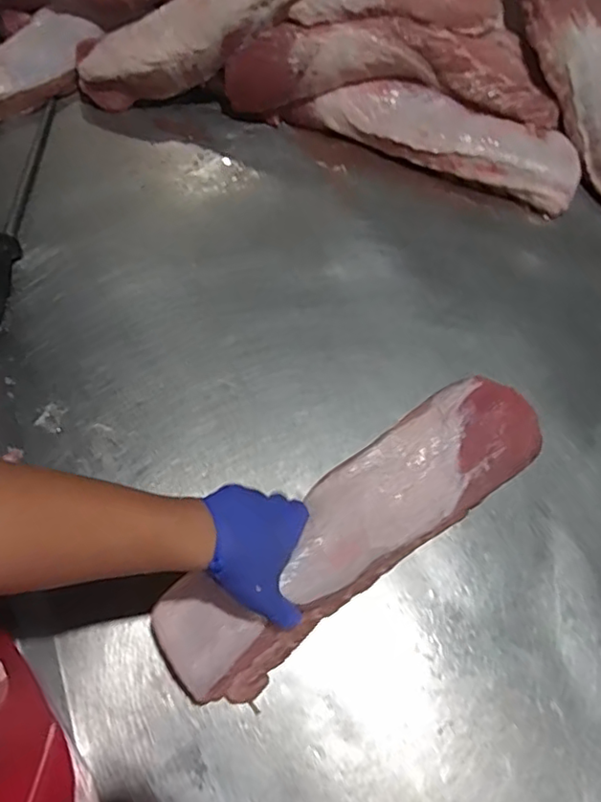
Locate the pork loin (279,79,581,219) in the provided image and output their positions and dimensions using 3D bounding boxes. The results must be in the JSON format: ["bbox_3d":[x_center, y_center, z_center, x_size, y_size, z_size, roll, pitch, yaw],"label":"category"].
[{"bbox_3d":[0.192,-0.381,0.848,0.416,0.064,0.098,22,65,8],"label":"pork loin"}]

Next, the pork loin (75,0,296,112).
[{"bbox_3d":[-0.144,-0.530,0.842,0.366,0.077,0.125,-23,66,11],"label":"pork loin"}]

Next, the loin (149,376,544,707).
[{"bbox_3d":[0.060,0.122,0.581,0.420,0.066,0.109,-34,70,-18],"label":"loin"}]

